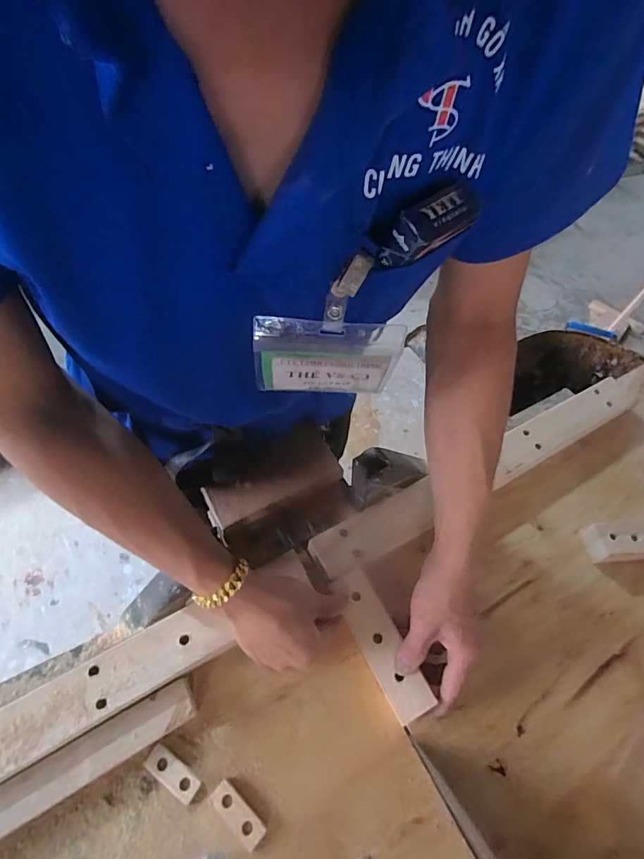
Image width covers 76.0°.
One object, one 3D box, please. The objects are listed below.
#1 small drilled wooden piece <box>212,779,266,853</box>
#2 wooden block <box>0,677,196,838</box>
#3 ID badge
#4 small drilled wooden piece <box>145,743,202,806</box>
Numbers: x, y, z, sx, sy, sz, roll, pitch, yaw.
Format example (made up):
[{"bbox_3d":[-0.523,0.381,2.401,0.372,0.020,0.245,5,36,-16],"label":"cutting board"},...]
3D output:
[{"bbox_3d":[-0.070,0.322,0.346,0.051,0.004,0.019,41,66,16],"label":"small drilled wooden piece"},{"bbox_3d":[-0.200,0.279,0.350,0.183,0.027,0.034,-25,66,-17],"label":"wooden block"},{"bbox_3d":[0.003,-0.049,0.297,0.099,0.079,0.008,1,61,-5],"label":"ID badge"},{"bbox_3d":[-0.130,0.297,0.356,0.050,0.006,0.021,33,64,13],"label":"small drilled wooden piece"}]

